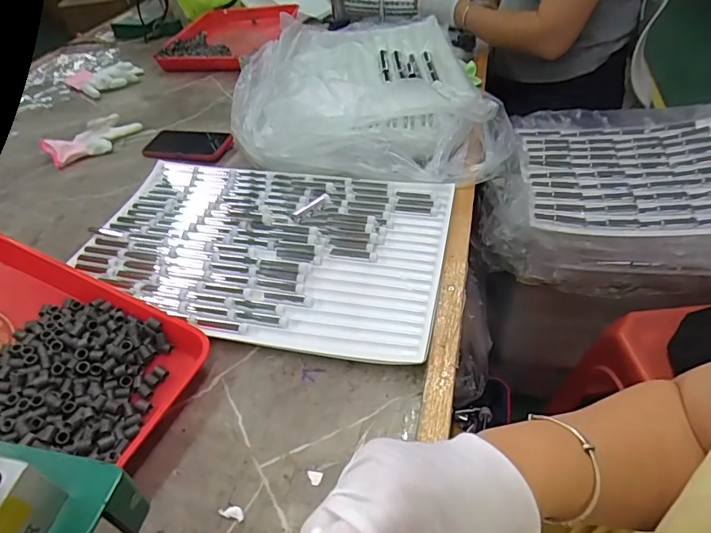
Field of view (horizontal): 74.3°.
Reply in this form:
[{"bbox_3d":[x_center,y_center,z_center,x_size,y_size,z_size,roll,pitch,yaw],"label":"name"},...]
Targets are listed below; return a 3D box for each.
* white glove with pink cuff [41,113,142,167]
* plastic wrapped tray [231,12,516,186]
[{"bbox_3d":[-0.496,-0.243,0.896,0.176,0.042,0.067,-31,48,-28],"label":"white glove with pink cuff"},{"bbox_3d":[0.035,-0.354,0.896,0.482,0.106,0.566,5,42,10],"label":"plastic wrapped tray"}]

